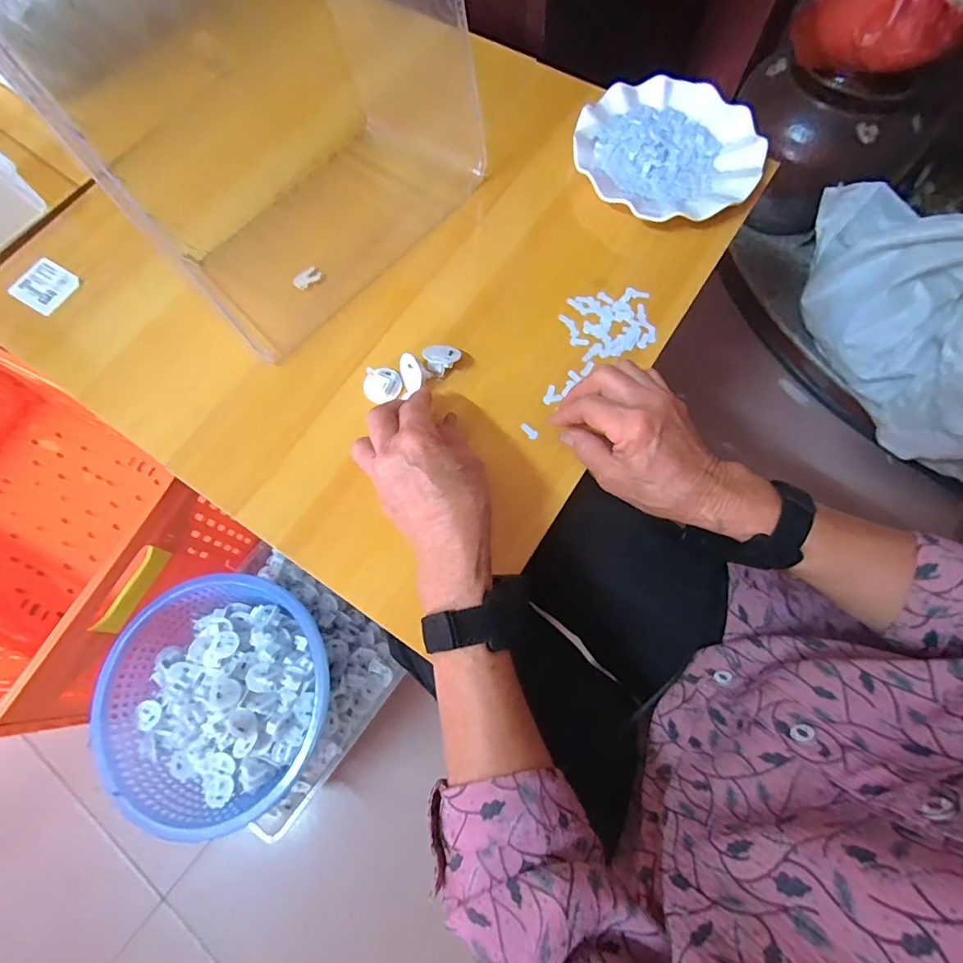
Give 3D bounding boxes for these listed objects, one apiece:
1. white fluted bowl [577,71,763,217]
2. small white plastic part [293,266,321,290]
[{"bbox_3d":[0.190,-0.338,0.518,0.179,0.027,0.177,0,71,1],"label":"white fluted bowl"},{"bbox_3d":[-0.167,-0.195,0.482,0.027,0.005,0.014,-39,75,-11],"label":"small white plastic part"}]

